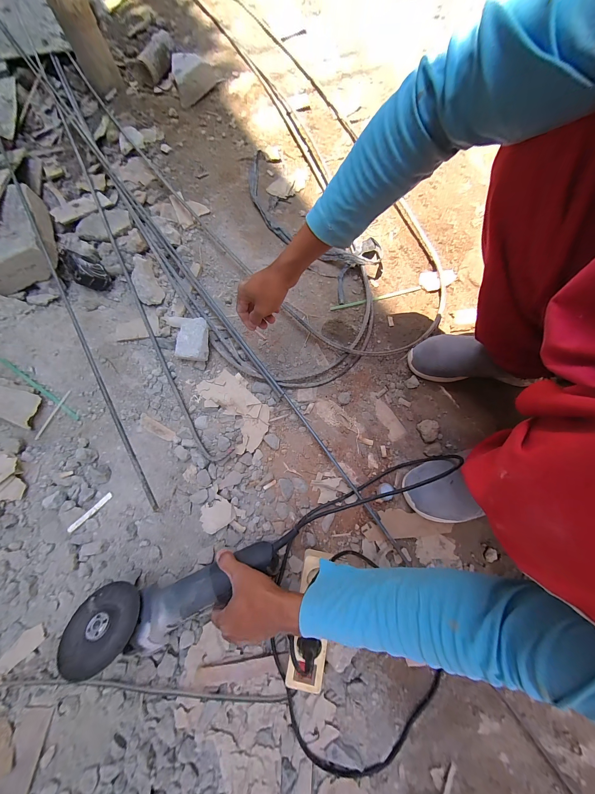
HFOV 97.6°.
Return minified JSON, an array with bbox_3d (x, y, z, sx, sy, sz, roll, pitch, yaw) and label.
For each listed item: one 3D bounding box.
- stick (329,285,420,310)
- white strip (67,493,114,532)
[{"bbox_3d":[0.194,-0.244,0.642,0.233,0.005,0.013,-15,72,-5],"label":"stick"},{"bbox_3d":[-0.375,0.208,0.473,0.012,0.004,0.080,37,65,15],"label":"white strip"}]

